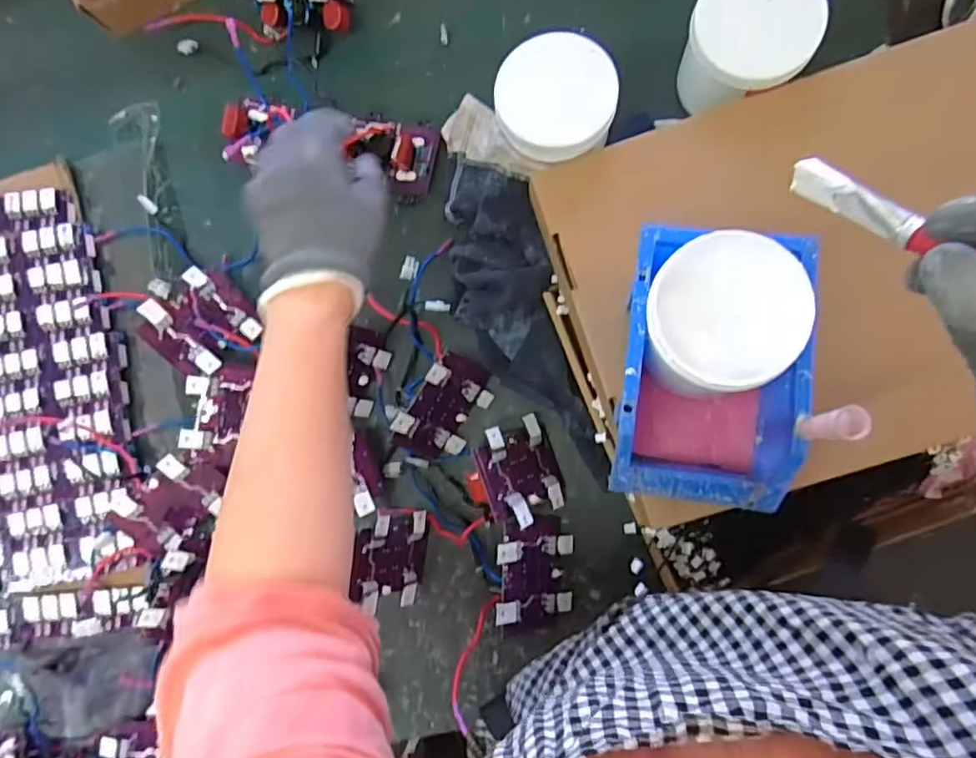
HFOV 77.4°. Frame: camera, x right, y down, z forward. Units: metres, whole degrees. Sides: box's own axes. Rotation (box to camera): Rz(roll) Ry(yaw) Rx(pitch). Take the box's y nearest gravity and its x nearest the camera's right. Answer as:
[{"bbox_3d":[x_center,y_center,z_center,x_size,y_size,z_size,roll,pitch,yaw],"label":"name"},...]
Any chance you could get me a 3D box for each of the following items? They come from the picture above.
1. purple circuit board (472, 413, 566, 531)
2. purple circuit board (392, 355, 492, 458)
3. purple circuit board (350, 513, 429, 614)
[{"bbox_3d":[0.035,0.080,0.545,0.015,0.098,0.086,-22,85,43],"label":"purple circuit board"},{"bbox_3d":[-0.044,0.026,0.564,0.025,0.082,0.097,36,95,42],"label":"purple circuit board"},{"bbox_3d":[-0.084,0.166,0.557,0.013,0.096,0.084,6,86,33],"label":"purple circuit board"}]

